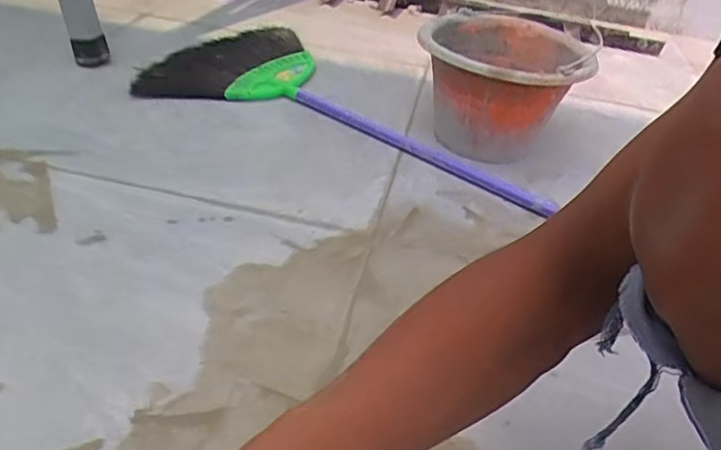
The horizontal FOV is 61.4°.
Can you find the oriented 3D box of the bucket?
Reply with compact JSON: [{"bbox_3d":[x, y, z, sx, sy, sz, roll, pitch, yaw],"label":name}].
[{"bbox_3d":[0.211,-0.213,0.957,0.239,0.168,0.247,5,36,-4],"label":"bucket"}]

